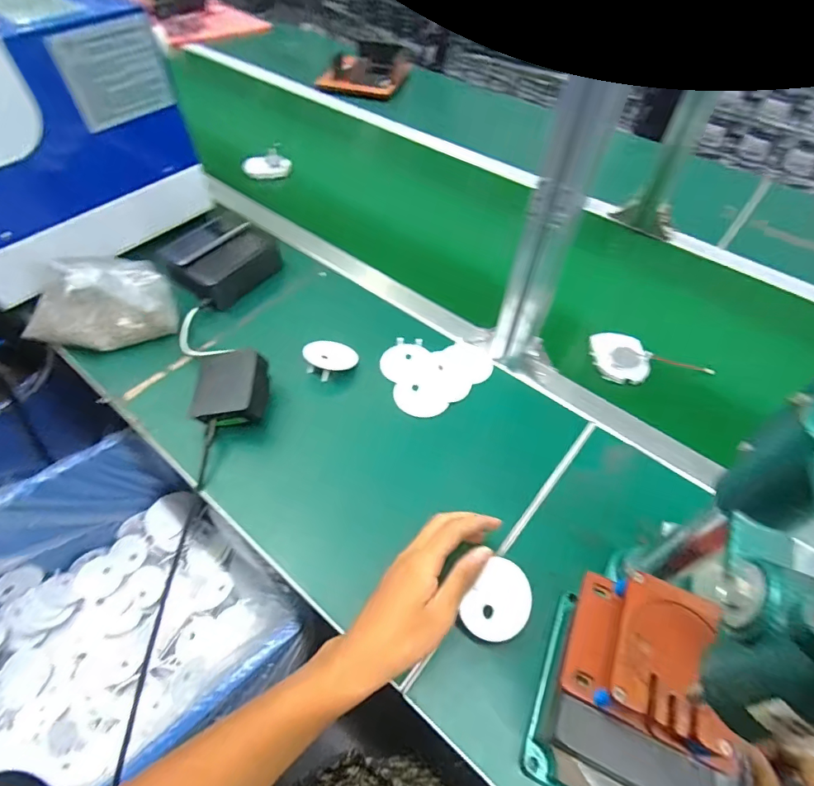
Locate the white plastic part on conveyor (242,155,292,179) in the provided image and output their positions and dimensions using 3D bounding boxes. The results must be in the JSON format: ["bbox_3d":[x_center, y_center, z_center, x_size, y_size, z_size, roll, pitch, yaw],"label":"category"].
[{"bbox_3d":[-0.259,-0.418,0.863,0.086,0.031,0.031,-10,53,-11],"label":"white plastic part on conveyor"}]

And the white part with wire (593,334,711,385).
[{"bbox_3d":[0.303,-0.047,0.596,0.127,0.019,0.079,-4,52,-7],"label":"white part with wire"}]

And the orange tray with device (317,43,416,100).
[{"bbox_3d":[-0.093,-0.804,1.158,0.191,0.061,0.203,14,52,8],"label":"orange tray with device"}]

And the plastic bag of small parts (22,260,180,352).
[{"bbox_3d":[-0.383,-0.105,0.563,0.187,0.101,0.054,-6,52,-8],"label":"plastic bag of small parts"}]

